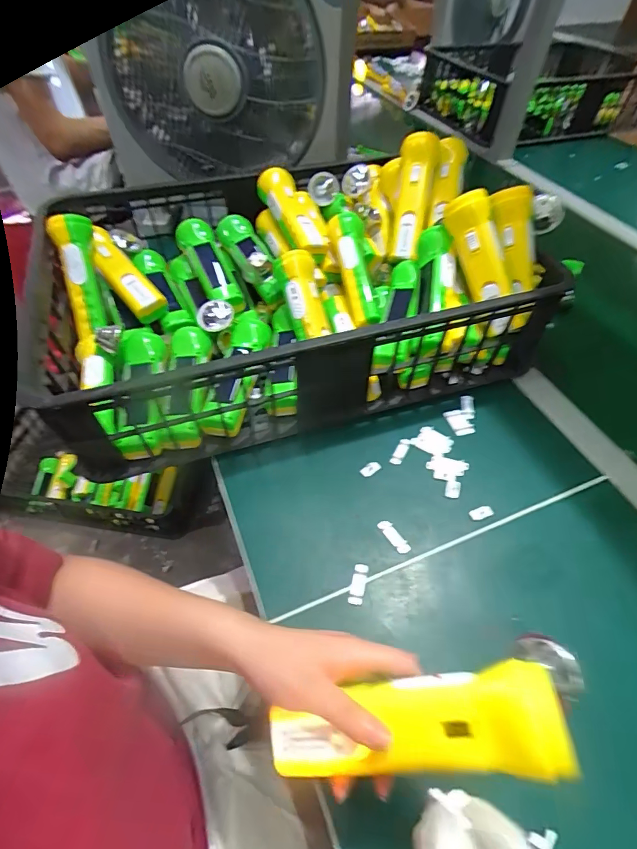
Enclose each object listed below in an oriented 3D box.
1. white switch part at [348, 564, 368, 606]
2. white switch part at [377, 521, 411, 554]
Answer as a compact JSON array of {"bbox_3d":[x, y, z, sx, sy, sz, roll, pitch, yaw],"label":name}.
[{"bbox_3d":[0.037,0.150,0.397,0.014,0.005,0.037,11,53,8],"label":"white switch part"},{"bbox_3d":[0.076,0.112,0.426,0.013,0.004,0.038,-29,58,-21],"label":"white switch part"}]

